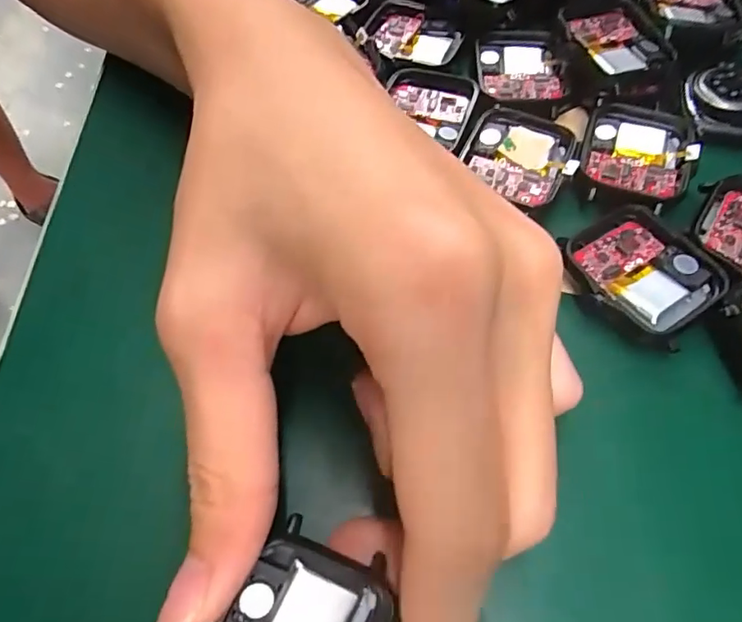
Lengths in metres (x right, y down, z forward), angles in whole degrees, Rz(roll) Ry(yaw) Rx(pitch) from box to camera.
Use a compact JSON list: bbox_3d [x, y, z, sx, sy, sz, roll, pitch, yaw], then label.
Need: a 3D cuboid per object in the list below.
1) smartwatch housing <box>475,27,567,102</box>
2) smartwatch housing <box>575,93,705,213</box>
[{"bbox_3d":[0.060,-0.099,0.218,0.032,0.007,0.035,0,60,0],"label":"smartwatch housing"},{"bbox_3d":[0.095,-0.056,0.193,0.036,0.007,0.044,18,62,10],"label":"smartwatch housing"}]

